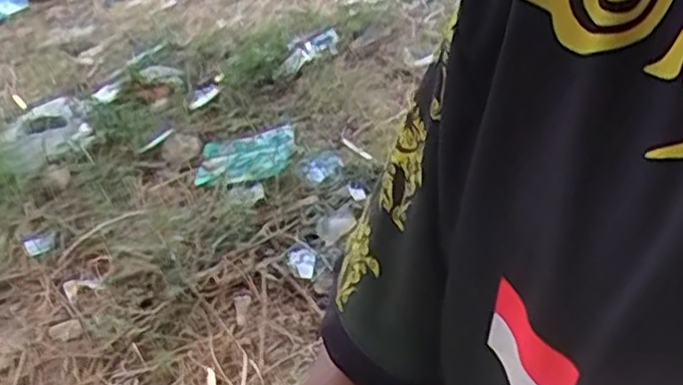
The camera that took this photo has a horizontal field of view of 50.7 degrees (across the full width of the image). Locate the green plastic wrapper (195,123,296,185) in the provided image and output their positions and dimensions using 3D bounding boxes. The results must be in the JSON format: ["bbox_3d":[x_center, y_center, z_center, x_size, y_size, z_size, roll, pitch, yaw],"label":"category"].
[{"bbox_3d":[-0.168,-0.063,1.251,0.174,0.028,0.132,-9,35,-1],"label":"green plastic wrapper"}]

